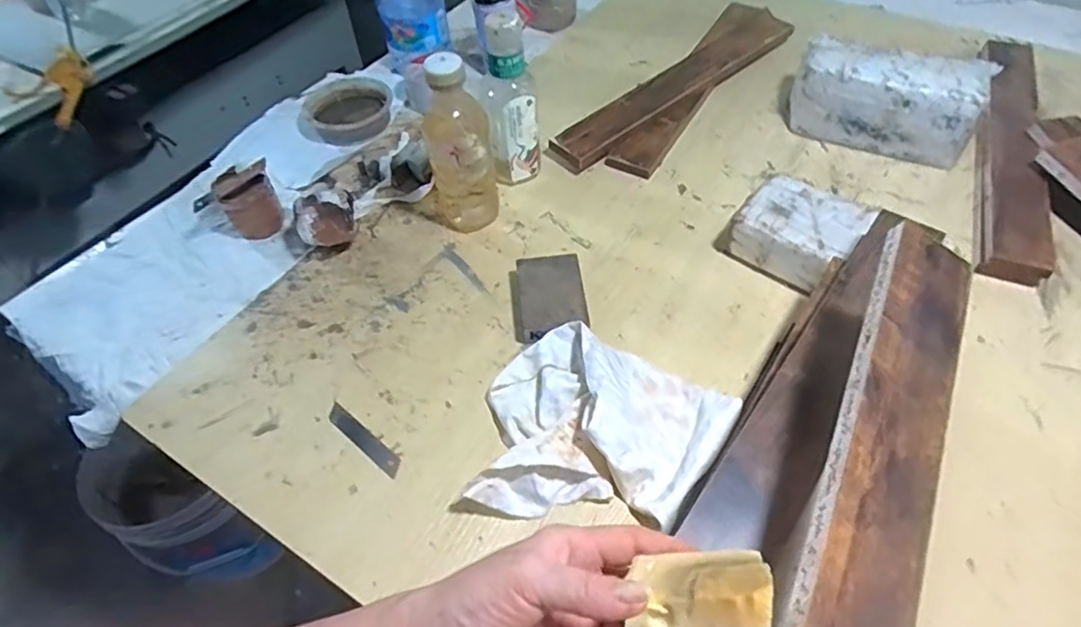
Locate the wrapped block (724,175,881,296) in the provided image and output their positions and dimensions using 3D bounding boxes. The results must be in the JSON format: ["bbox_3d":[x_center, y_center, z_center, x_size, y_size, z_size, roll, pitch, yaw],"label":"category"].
[{"bbox_3d":[0.282,-0.087,0.697,0.128,0.064,0.106,37,62,27],"label":"wrapped block"}]

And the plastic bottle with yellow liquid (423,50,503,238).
[{"bbox_3d":[-0.090,-0.182,0.690,0.073,0.211,0.057,-12,52,-6],"label":"plastic bottle with yellow liquid"}]

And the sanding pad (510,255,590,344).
[{"bbox_3d":[0.008,-0.017,0.667,0.074,0.027,0.104,-6,52,-2],"label":"sanding pad"}]

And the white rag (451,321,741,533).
[{"bbox_3d":[0.056,0.090,0.567,0.223,0.051,0.189,5,52,7],"label":"white rag"}]

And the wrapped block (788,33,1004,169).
[{"bbox_3d":[0.442,-0.276,0.810,0.224,0.101,0.094,18,54,16],"label":"wrapped block"}]

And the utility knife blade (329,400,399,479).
[{"bbox_3d":[-0.166,0.120,0.593,0.097,0.006,0.017,34,68,24],"label":"utility knife blade"}]

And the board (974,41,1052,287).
[{"bbox_3d":[0.598,-0.221,0.802,0.066,0.035,0.469,17,54,16],"label":"board"}]

